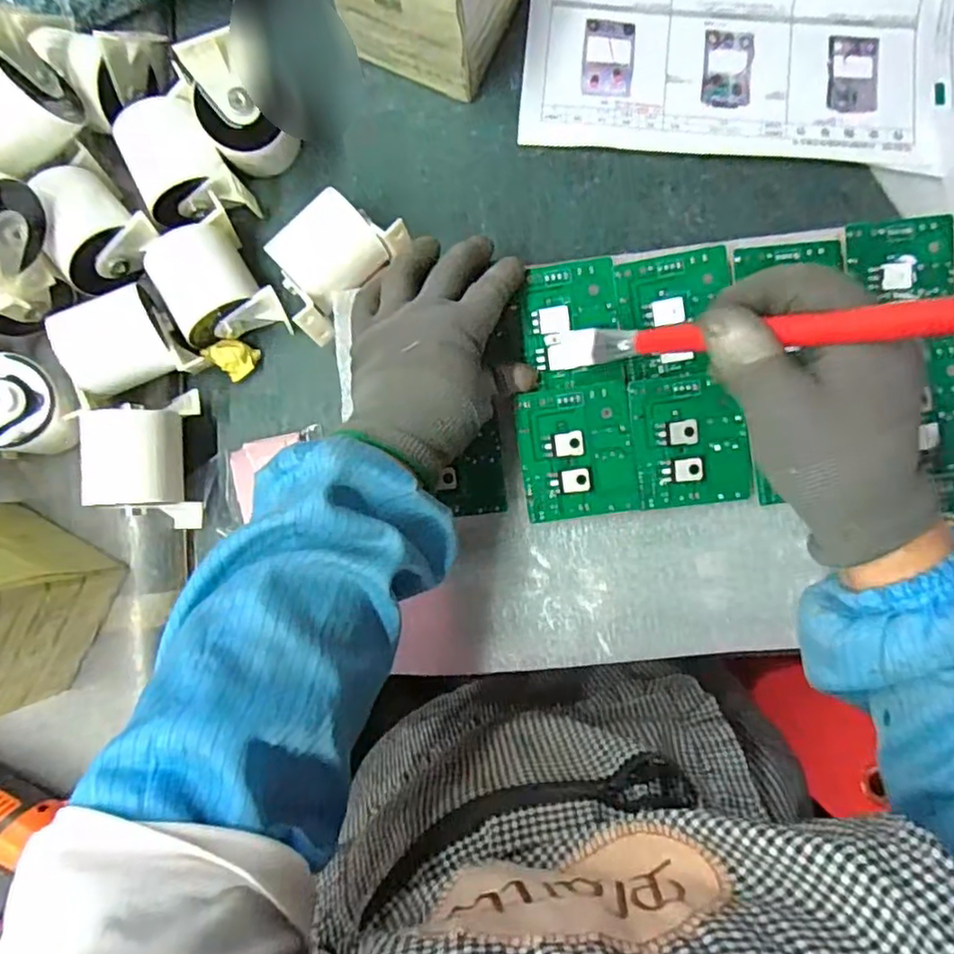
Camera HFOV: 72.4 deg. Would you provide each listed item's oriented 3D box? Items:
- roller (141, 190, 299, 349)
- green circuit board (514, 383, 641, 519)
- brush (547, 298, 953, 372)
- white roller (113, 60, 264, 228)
[{"bbox_3d":[-0.182,-0.132,0.455,0.071,0.046,0.092,-29,86,1],"label":"roller"},{"bbox_3d":[0.064,-0.016,0.415,0.072,0.008,0.083,-8,92,1],"label":"green circuit board"},{"bbox_3d":[0.130,-0.067,0.305,0.017,0.294,0.019,16,87,-33],"label":"brush"},{"bbox_3d":[-0.211,-0.222,0.469,0.073,0.056,0.099,-25,86,1],"label":"white roller"}]

